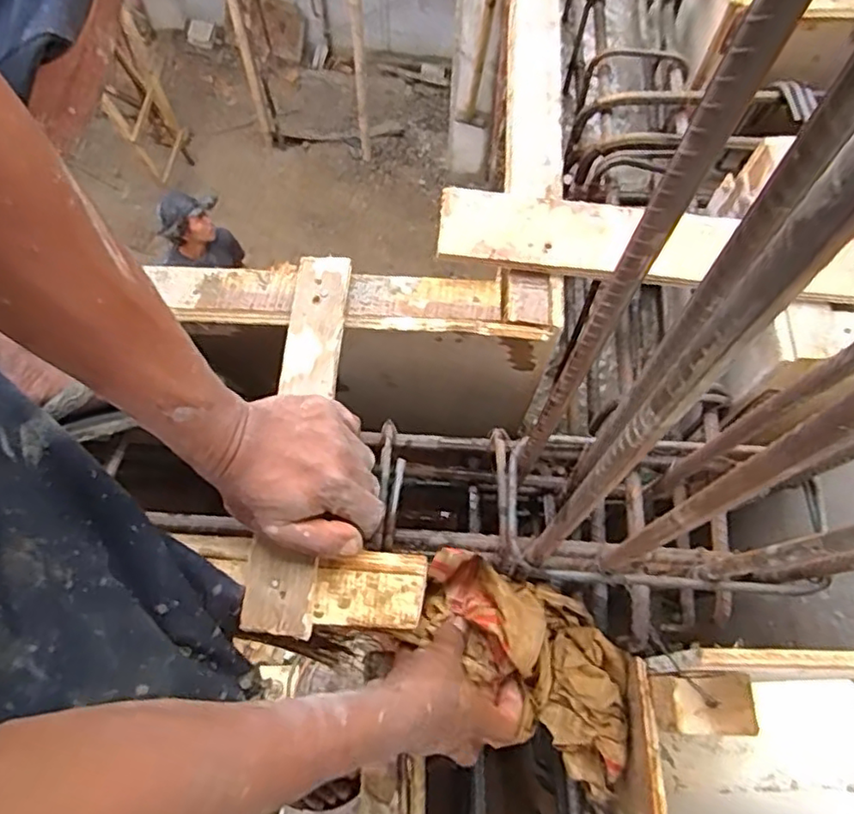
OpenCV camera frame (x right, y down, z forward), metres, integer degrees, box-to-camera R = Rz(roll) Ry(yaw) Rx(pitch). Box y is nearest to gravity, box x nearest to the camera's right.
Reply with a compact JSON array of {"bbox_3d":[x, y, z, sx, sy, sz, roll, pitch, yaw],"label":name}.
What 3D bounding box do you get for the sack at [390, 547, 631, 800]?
[{"bbox_3d":[0.088,0.200,0.518,0.224,0.073,0.108,42,73,4],"label":"sack"}]

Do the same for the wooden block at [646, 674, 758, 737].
[{"bbox_3d":[0.204,0.220,0.467,0.059,0.051,0.039,0,68,-1],"label":"wooden block"}]

